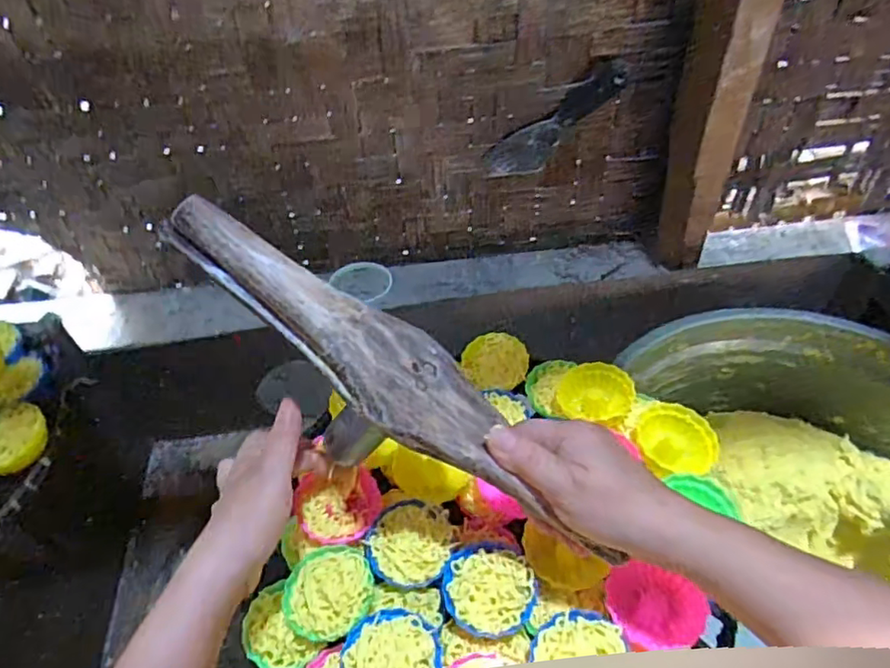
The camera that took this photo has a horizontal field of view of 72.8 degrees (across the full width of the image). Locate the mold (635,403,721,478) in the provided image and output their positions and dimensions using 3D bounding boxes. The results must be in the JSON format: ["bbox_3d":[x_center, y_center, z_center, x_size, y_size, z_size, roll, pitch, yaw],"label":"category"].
[{"bbox_3d":[0.180,0.085,0.464,0.056,0.026,0.060,-5,47,0],"label":"mold"}]

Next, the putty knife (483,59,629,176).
[{"bbox_3d":[0.132,-0.247,0.714,0.186,0.066,0.010,-35,37,31],"label":"putty knife"}]

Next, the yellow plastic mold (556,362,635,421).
[{"bbox_3d":[0.126,0.049,0.507,0.060,0.020,0.047,8,48,13],"label":"yellow plastic mold"}]

